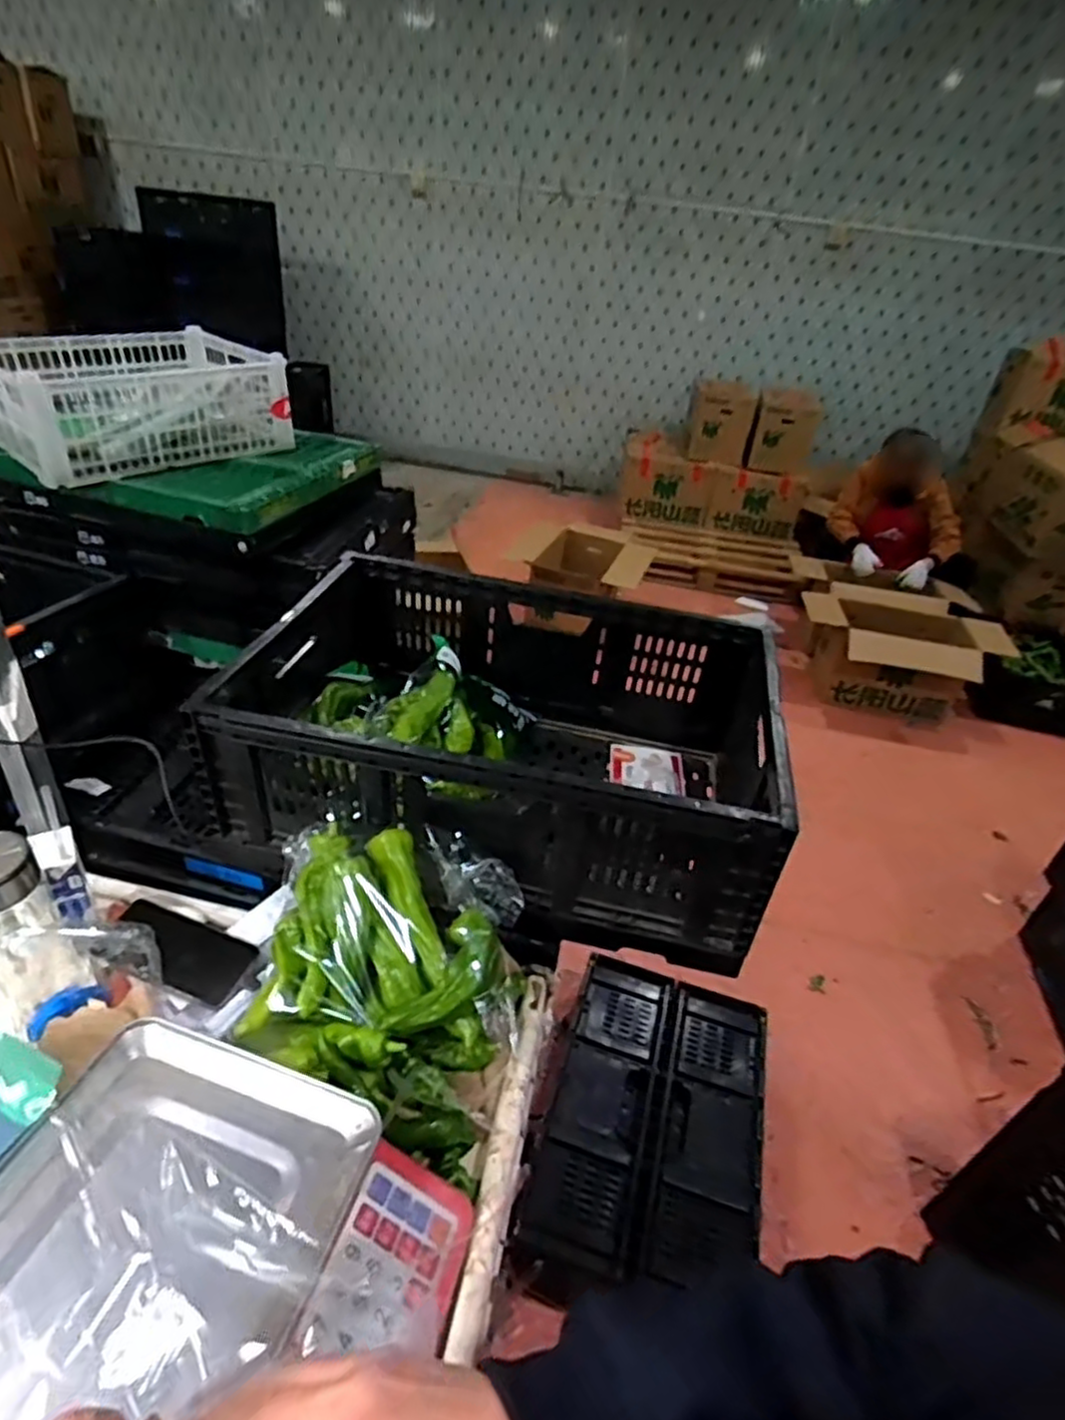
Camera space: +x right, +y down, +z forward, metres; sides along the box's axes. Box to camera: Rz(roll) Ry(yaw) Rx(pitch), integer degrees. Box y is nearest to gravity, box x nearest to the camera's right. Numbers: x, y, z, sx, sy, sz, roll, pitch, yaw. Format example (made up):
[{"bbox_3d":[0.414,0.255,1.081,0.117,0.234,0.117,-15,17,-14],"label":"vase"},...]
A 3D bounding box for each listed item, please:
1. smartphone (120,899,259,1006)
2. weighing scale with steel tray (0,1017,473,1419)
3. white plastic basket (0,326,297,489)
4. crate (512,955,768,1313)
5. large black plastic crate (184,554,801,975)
[{"bbox_3d":[-0.347,0.232,0.697,0.145,0.015,0.070,17,36,14],"label":"smartphone"},{"bbox_3d":[-0.234,0.403,0.460,0.330,0.083,0.325,13,35,8],"label":"weighing scale with steel tray"},{"bbox_3d":[-0.656,-0.513,1.178,0.303,0.138,0.398,31,41,30],"label":"white plastic basket"},{"bbox_3d":[0.230,0.761,1.324,0.387,0.059,0.584,15,35,11],"label":"crate"},{"bbox_3d":[-0.013,0.035,0.861,0.620,0.209,0.400,13,35,8],"label":"large black plastic crate"}]

